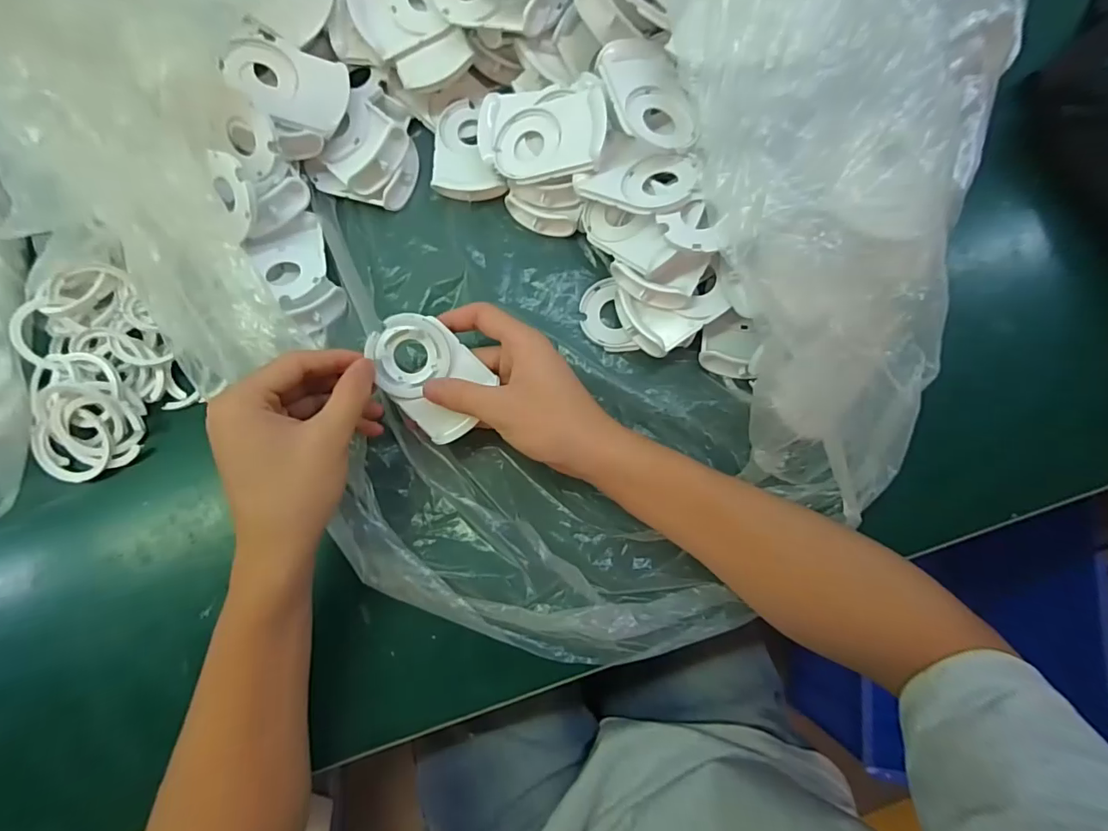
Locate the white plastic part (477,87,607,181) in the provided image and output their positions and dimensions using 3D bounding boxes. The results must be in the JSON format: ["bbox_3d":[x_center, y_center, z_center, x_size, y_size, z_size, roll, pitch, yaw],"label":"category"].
[{"bbox_3d":[-0.008,-0.201,0.358,0.095,0.013,0.068,2,84,23],"label":"white plastic part"}]

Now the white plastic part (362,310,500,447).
[{"bbox_3d":[-0.080,-0.025,0.322,0.081,0.016,0.058,44,96,-9],"label":"white plastic part"}]

